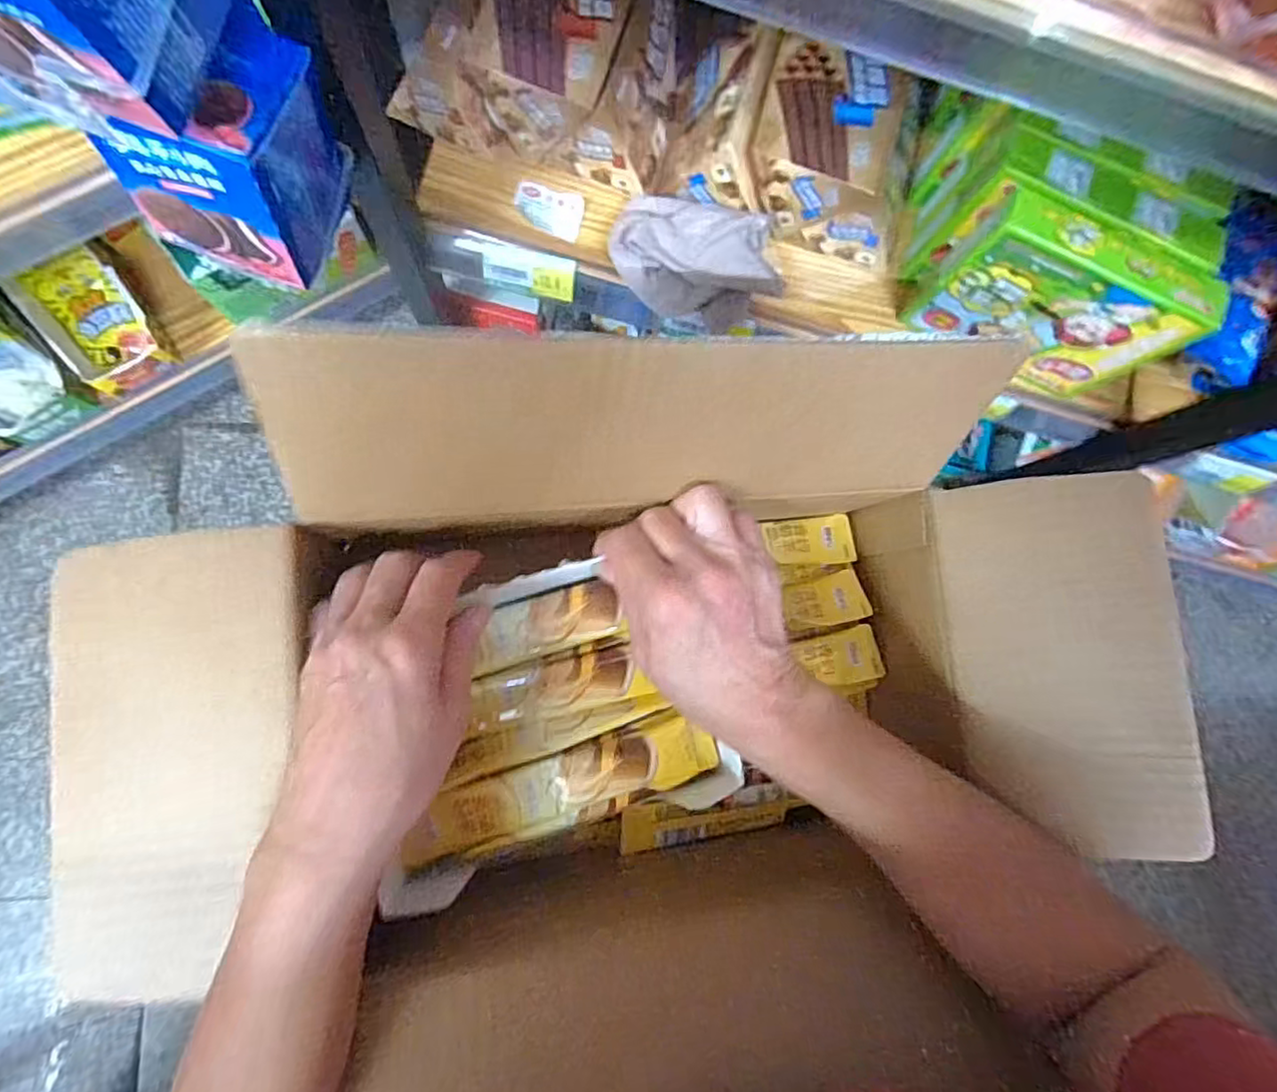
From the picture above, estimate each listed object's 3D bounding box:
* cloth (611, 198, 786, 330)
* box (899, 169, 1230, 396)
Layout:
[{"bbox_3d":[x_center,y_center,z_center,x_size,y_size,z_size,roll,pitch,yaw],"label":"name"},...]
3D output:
[{"bbox_3d":[0.049,-0.242,0.519,0.139,0.059,0.082,15,82,-4],"label":"cloth"},{"bbox_3d":[0.326,-0.200,0.505,0.186,0.131,0.060,24,81,-3],"label":"box"}]

